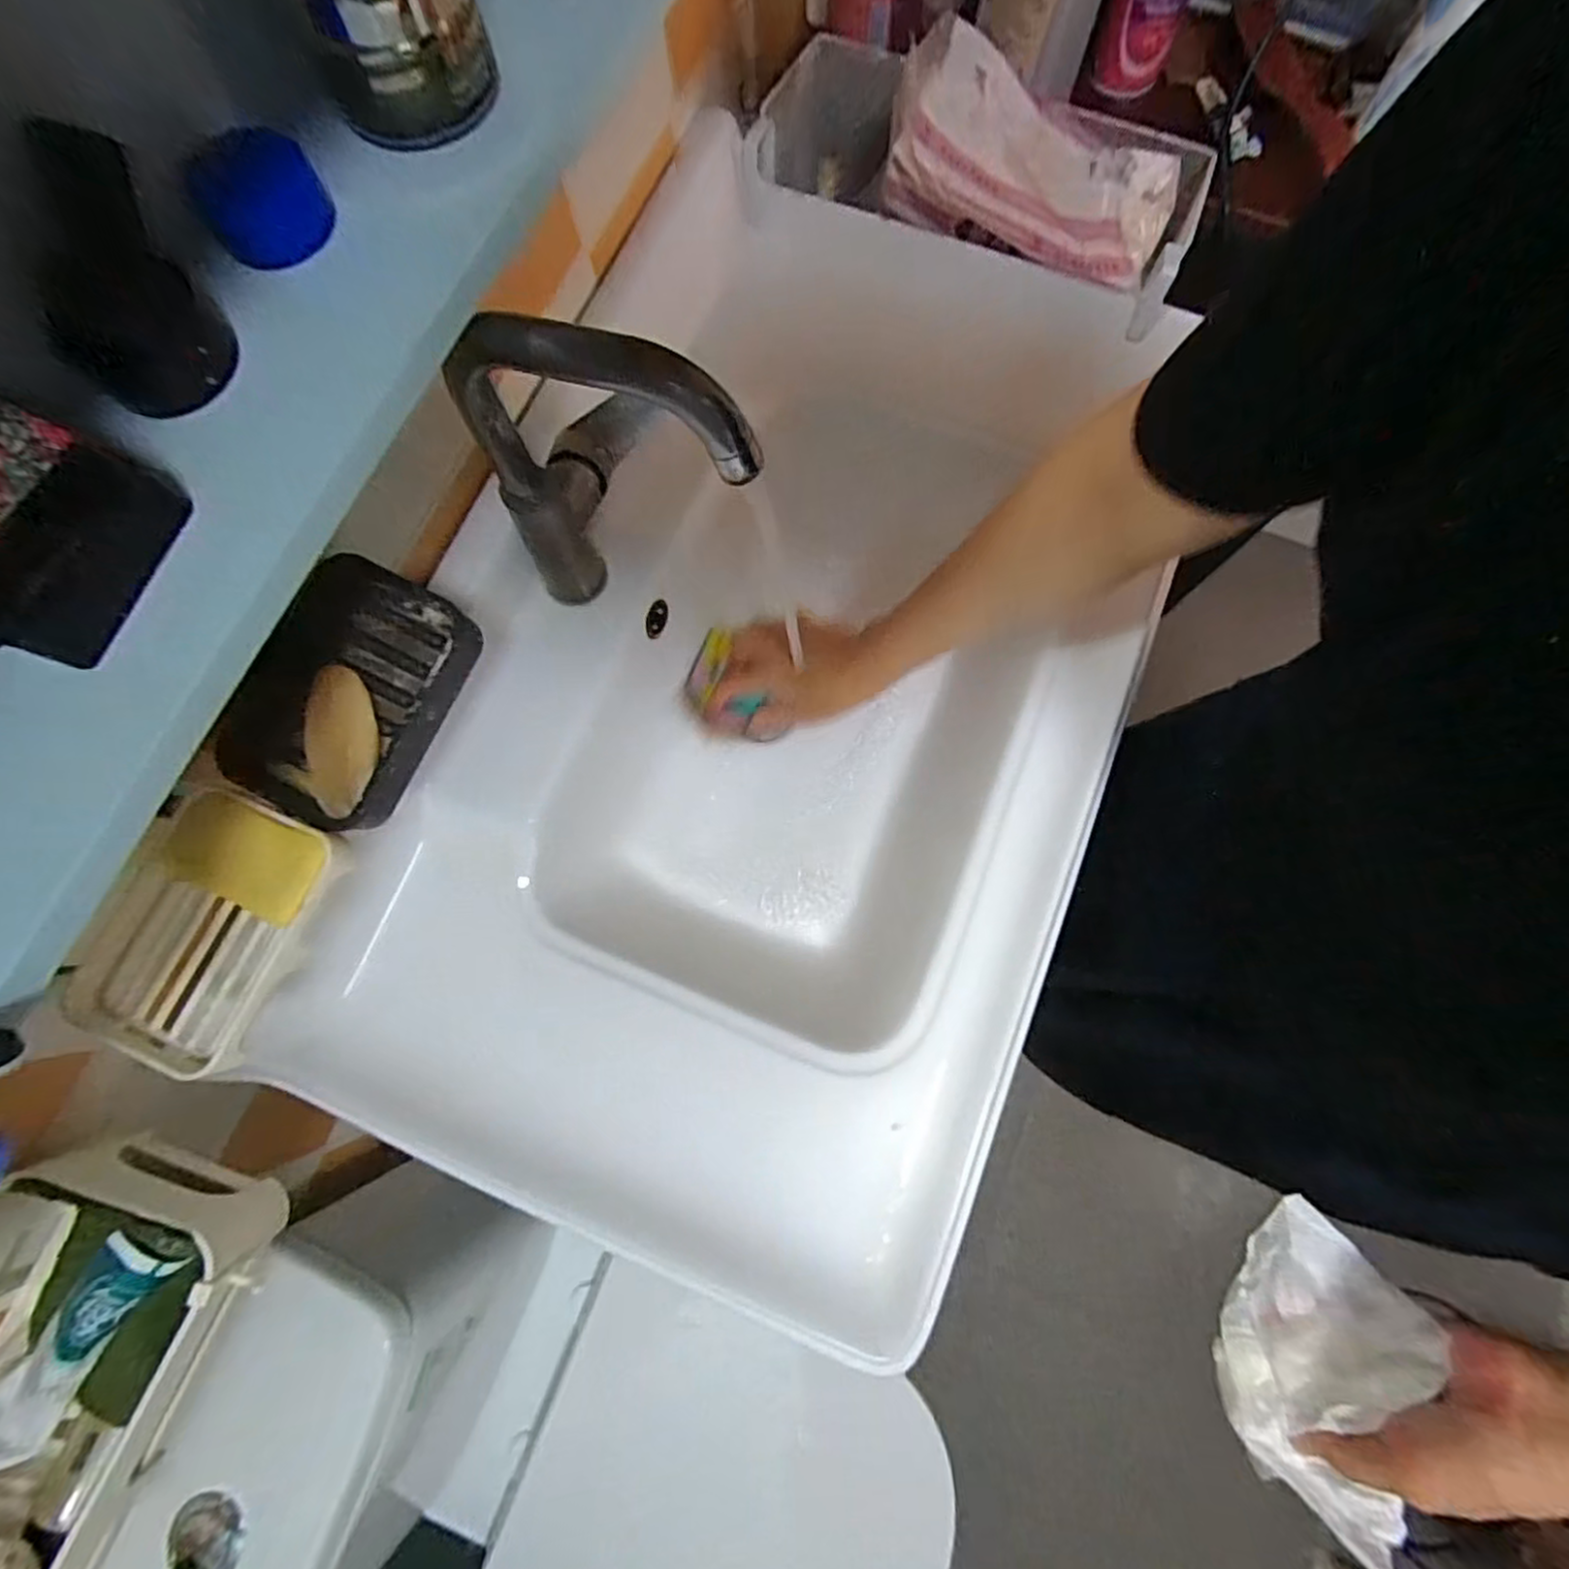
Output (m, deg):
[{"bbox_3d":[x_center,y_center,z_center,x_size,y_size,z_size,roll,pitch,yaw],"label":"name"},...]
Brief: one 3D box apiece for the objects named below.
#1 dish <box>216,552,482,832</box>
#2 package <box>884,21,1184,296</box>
[{"bbox_3d":[-0.247,-0.053,0.386,0.110,0.028,0.141,29,79,7],"label":"dish"},{"bbox_3d":[0.203,-0.506,0.568,0.238,0.096,0.081,23,79,6],"label":"package"}]

